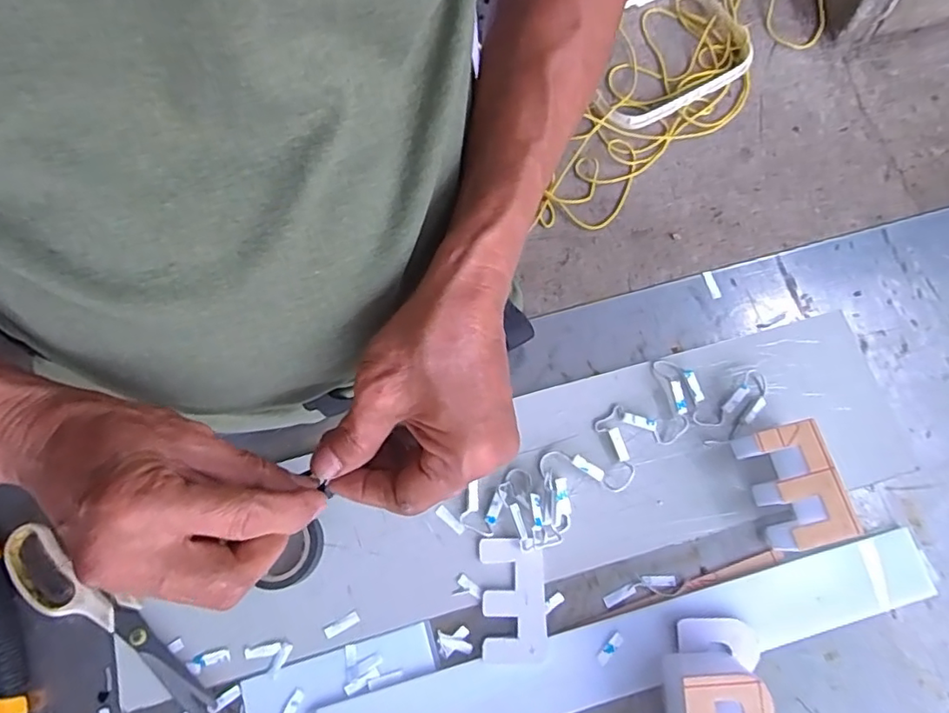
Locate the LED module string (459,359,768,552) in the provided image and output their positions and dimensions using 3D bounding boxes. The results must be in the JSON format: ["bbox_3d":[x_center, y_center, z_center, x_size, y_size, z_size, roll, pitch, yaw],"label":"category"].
[{"bbox_3d":[0.108,0.070,0.440,0.248,0.016,0.073,-27,74,-9],"label":"LED module string"}]

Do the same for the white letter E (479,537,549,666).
[{"bbox_3d":[0.028,0.175,0.412,0.045,0.005,0.084,-2,72,-2],"label":"white letter E"}]

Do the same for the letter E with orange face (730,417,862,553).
[{"bbox_3d":[0.232,0.093,0.417,0.043,0.046,0.082,-14,73,-5],"label":"letter E with orange face"}]

